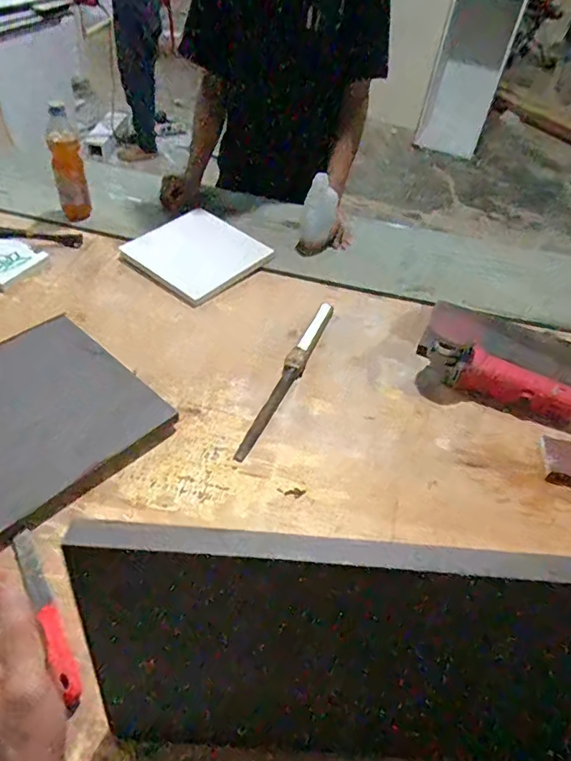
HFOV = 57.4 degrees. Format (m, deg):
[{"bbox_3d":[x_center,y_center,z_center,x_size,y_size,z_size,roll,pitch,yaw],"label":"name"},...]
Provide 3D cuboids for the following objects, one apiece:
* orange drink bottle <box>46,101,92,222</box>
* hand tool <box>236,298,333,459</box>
[{"bbox_3d":[-0.456,-0.452,1.095,0.063,0.225,0.078,-13,50,-20],"label":"orange drink bottle"},{"bbox_3d":[0.008,-0.013,0.896,0.035,0.026,0.381,19,51,12],"label":"hand tool"}]

